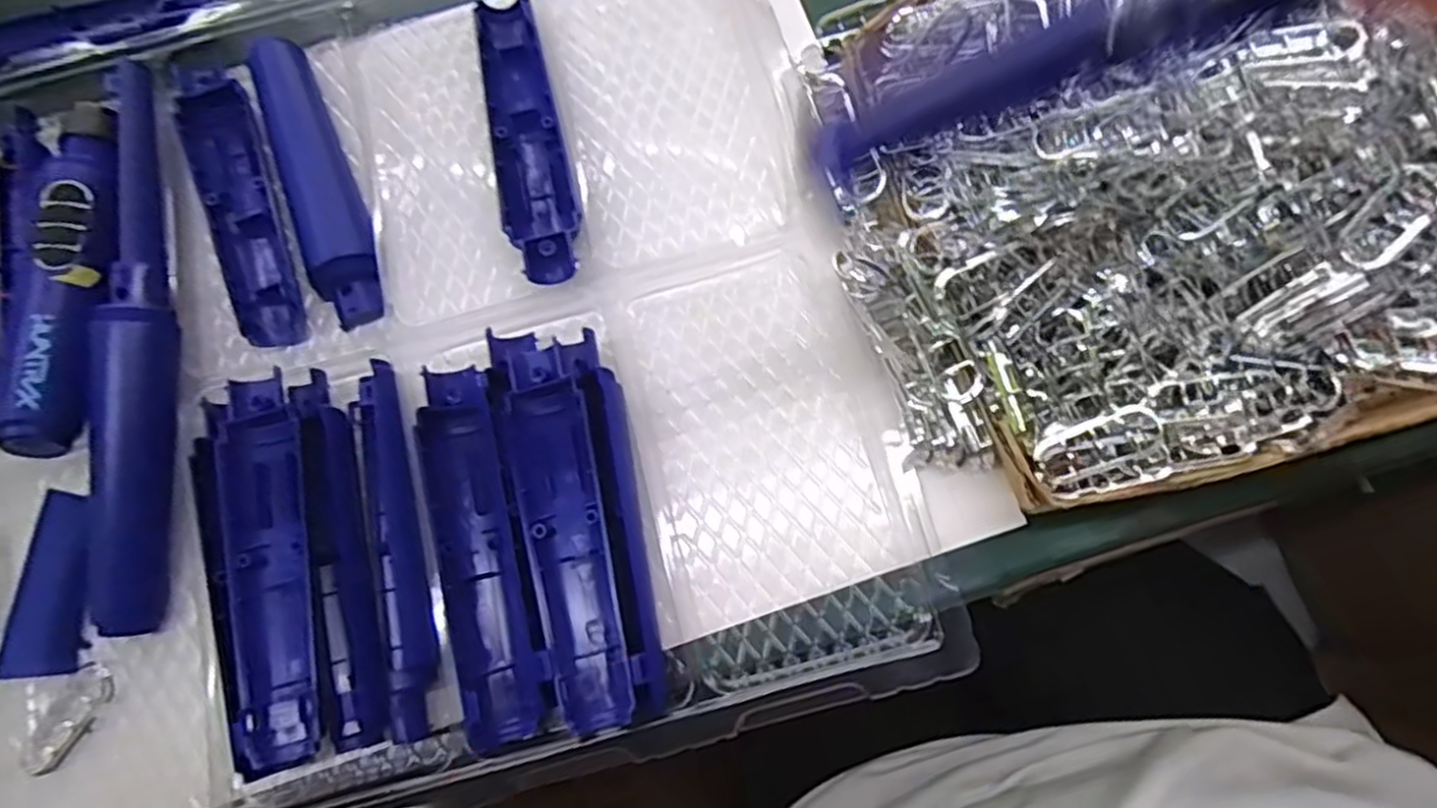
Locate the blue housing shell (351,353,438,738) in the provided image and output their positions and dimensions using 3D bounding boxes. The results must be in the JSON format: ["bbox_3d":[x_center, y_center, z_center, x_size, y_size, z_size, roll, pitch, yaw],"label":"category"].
[{"bbox_3d":[-0.145,0.063,0.337,0.026,0.018,0.164,-14,78,-2],"label":"blue housing shell"}]

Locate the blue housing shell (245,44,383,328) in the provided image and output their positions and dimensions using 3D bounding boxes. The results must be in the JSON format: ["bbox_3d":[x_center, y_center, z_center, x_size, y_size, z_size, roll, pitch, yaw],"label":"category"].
[{"bbox_3d":[-0.212,-0.120,0.395,0.037,0.013,0.172,-20,79,-3],"label":"blue housing shell"}]

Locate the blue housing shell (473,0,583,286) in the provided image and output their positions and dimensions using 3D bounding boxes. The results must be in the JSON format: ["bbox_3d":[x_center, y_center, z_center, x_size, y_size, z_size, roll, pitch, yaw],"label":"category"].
[{"bbox_3d":[-0.099,-0.139,0.390,0.038,0.019,0.165,-13,78,-2],"label":"blue housing shell"}]

